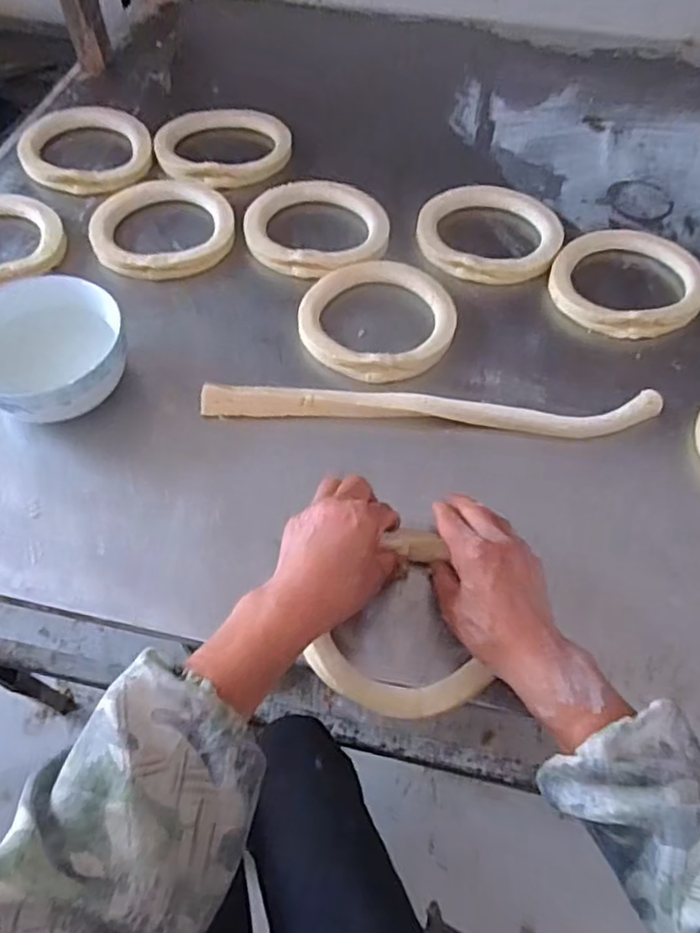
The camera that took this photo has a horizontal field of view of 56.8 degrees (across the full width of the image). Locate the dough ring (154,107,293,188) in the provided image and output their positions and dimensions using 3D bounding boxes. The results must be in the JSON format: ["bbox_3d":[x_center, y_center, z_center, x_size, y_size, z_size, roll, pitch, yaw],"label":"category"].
[{"bbox_3d":[-0.174,-0.443,0.896,0.181,0.033,0.181,-1,55,1],"label":"dough ring"}]

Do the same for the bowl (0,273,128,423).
[{"bbox_3d":[-0.292,-0.107,0.635,0.152,0.077,0.163,0,57,0],"label":"bowl"}]

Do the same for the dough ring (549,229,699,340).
[{"bbox_3d":[0.311,-0.210,0.736,0.165,0.028,0.165,-1,55,1],"label":"dough ring"}]

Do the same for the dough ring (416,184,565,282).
[{"bbox_3d":[0.170,-0.286,0.792,0.170,0.024,0.170,-1,55,1],"label":"dough ring"}]

